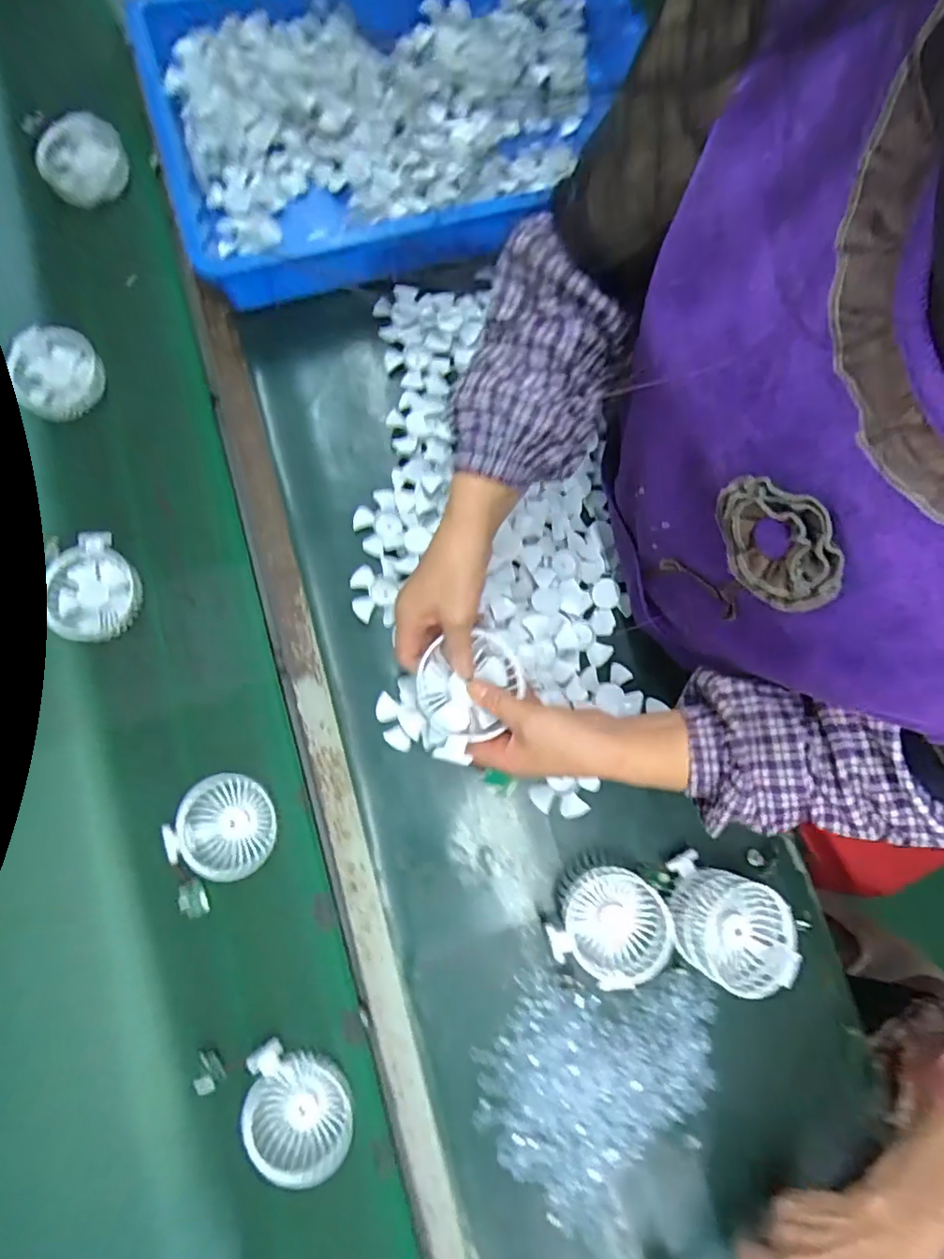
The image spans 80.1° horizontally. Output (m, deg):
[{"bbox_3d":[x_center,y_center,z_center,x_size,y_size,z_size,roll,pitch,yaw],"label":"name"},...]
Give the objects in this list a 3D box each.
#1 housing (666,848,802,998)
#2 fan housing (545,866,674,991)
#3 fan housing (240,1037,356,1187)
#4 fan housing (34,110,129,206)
[{"bbox_3d":[0.231,0.267,0.512,0.108,0.061,0.089,24,80,3],"label":"housing"},{"bbox_3d":[0.128,0.269,0.516,0.088,0.047,0.096,0,80,-1],"label":"fan housing"},{"bbox_3d":[-0.154,0.426,0.498,0.097,0.029,0.093,8,80,0],"label":"fan housing"},{"bbox_3d":[-0.458,-0.552,0.658,0.094,0.037,0.112,-38,83,-7],"label":"fan housing"}]

